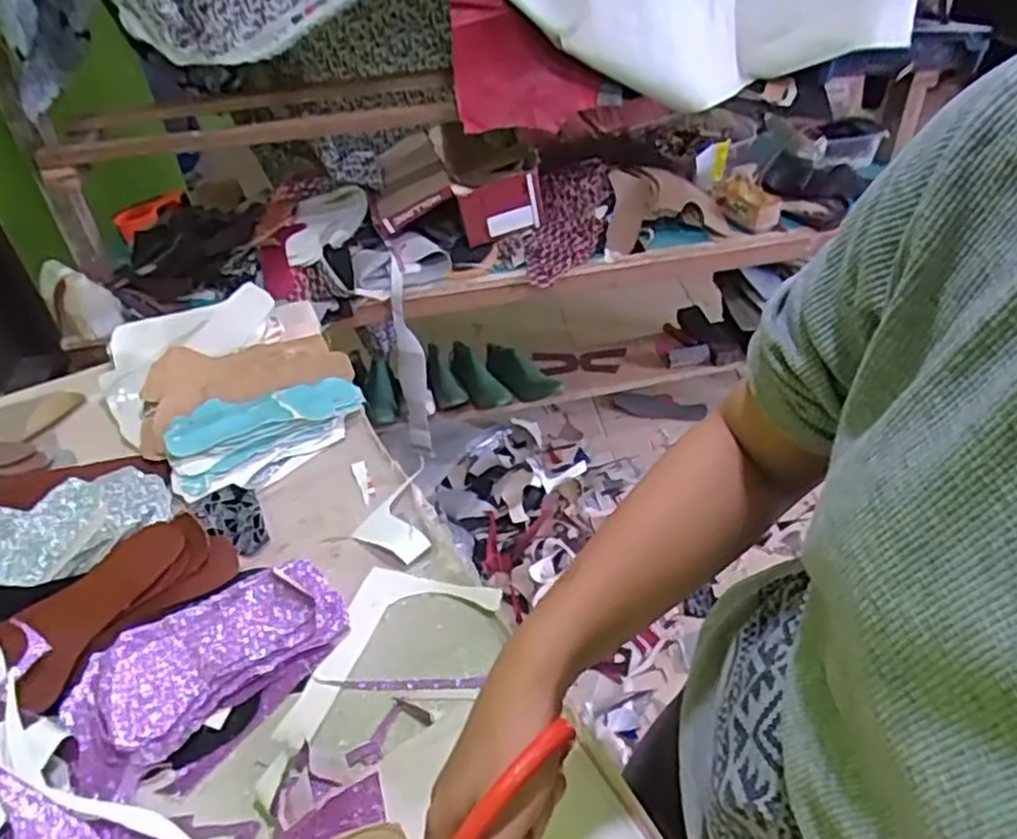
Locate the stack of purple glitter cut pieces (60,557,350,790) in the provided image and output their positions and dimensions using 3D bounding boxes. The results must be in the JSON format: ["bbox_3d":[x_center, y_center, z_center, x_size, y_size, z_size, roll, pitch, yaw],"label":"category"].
[{"bbox_3d":[-0.235,0.181,0.576,0.209,0.040,0.103,-31,47,-27],"label":"stack of purple glitter cut pieces"}]

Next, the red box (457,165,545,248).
[{"bbox_3d":[-0.009,-0.368,1.286,0.149,0.099,0.042,-21,42,-4],"label":"red box"}]

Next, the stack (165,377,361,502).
[{"bbox_3d":[-0.253,0.004,0.783,0.204,0.045,0.116,-22,43,-18],"label":"stack"}]

